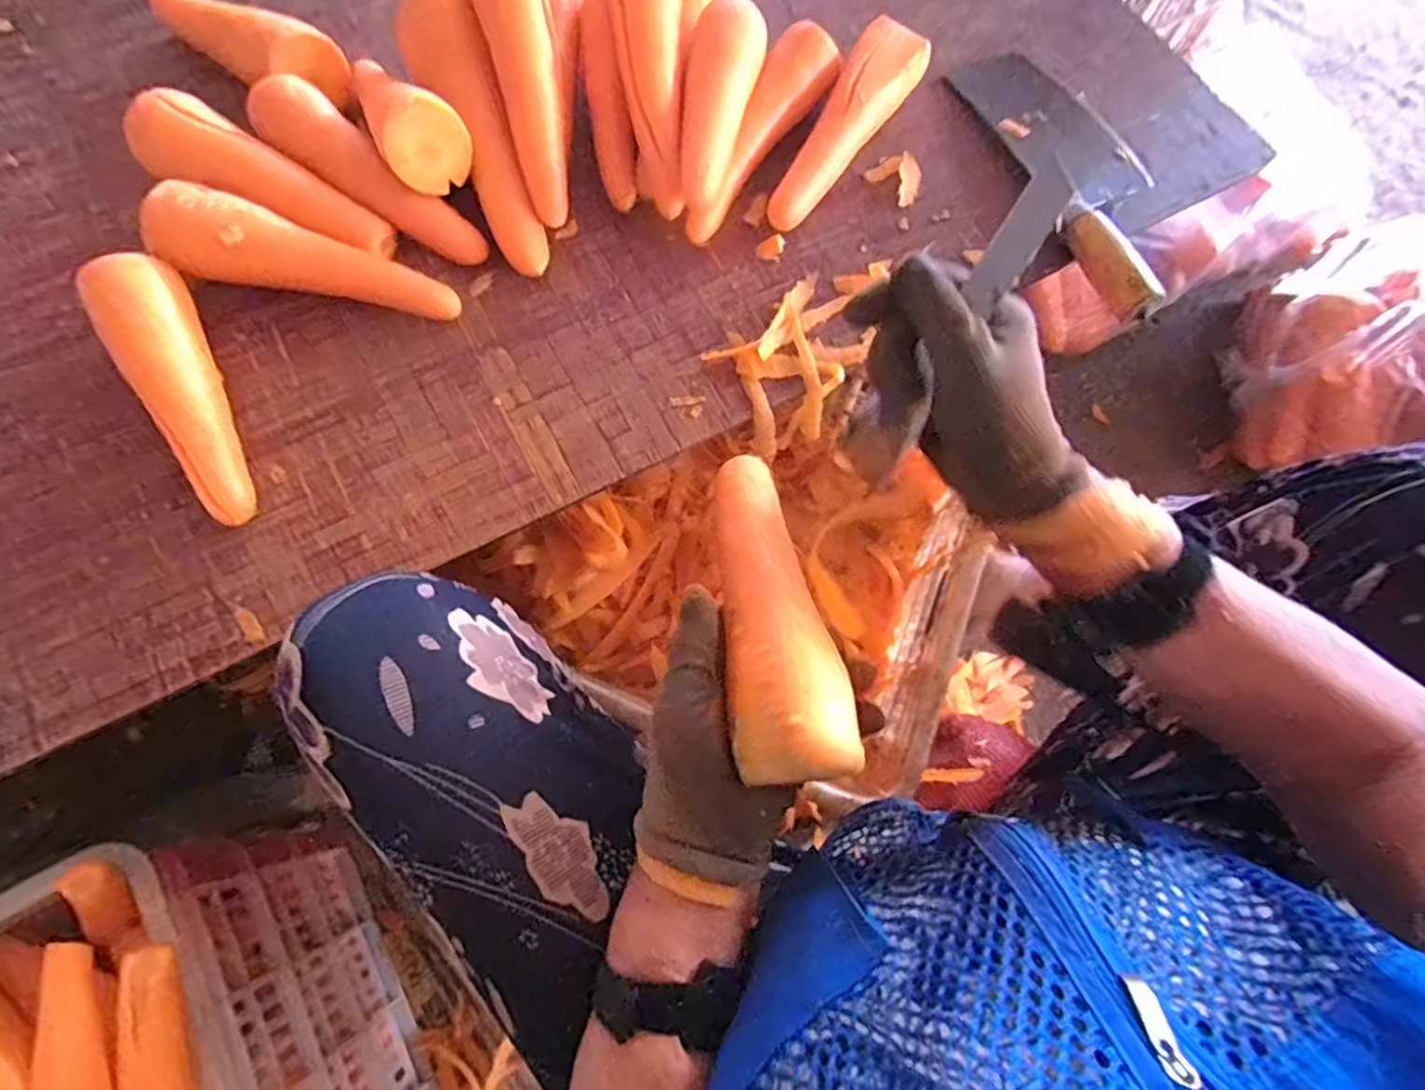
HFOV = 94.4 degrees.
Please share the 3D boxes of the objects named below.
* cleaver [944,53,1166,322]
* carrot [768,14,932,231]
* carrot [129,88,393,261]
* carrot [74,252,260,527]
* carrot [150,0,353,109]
[{"bbox_3d":[0.286,-0.293,0.504,0.095,0.029,0.265,-19,74,-6],"label":"cleaver"},{"bbox_3d":[0.098,-0.316,0.501,0.049,0.045,0.179,33,76,9],"label":"carrot"},{"bbox_3d":[-0.317,-0.253,0.470,0.182,0.060,0.053,27,75,7],"label":"carrot"},{"bbox_3d":[-0.349,-0.095,0.423,0.055,0.056,0.186,-23,75,-7],"label":"carrot"},{"bbox_3d":[-0.362,-0.384,0.511,0.190,0.052,0.050,27,75,7],"label":"carrot"}]

